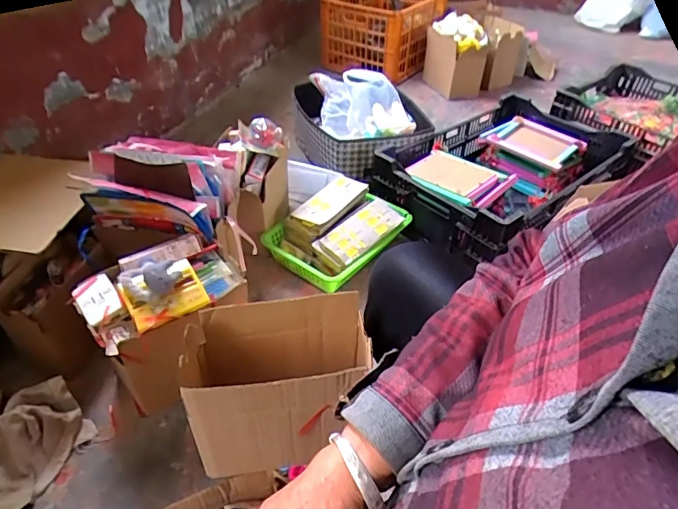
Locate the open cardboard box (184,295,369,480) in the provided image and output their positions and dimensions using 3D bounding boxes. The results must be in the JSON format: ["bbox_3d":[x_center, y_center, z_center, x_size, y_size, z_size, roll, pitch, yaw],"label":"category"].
[{"bbox_3d":[-0.066,0.151,0.565,0.196,0.167,0.118,-5,41,-8],"label":"open cardboard box"}]

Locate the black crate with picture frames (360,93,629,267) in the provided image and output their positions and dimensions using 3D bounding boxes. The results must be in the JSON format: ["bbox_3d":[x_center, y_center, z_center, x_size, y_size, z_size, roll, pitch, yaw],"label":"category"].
[{"bbox_3d":[0.431,-0.213,1.289,0.603,0.182,0.426,-30,50,-31],"label":"black crate with picture frames"}]

